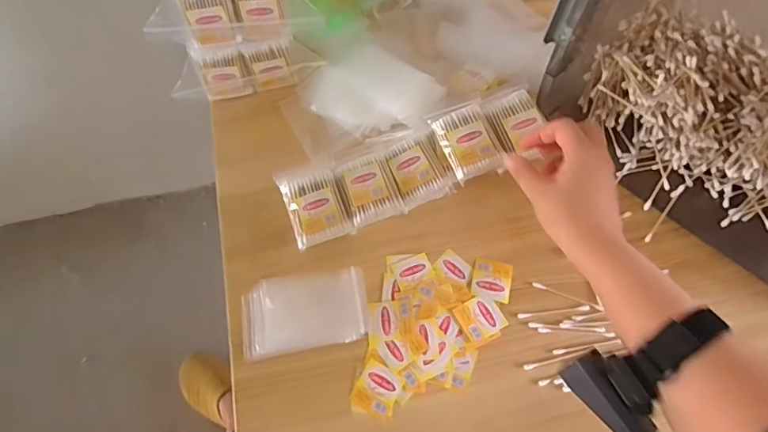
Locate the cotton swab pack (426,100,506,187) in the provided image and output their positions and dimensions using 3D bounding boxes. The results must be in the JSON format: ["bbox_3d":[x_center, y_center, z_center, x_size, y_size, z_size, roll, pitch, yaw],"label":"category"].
[{"bbox_3d":[0.091,-0.081,0.503,0.055,0.016,0.082,-22,70,-7],"label":"cotton swab pack"}]

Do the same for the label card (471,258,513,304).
[{"bbox_3d":[0.111,0.066,0.479,0.038,0.004,0.042,10,64,5],"label":"label card"}]

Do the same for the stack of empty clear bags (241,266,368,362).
[{"bbox_3d":[-0.080,0.094,0.466,0.124,0.011,0.074,-9,69,-2],"label":"stack of empty clear bags"}]

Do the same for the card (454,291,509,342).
[{"bbox_3d":[0.095,0.099,0.460,0.042,0.004,0.038,-25,71,-8],"label":"card"}]

